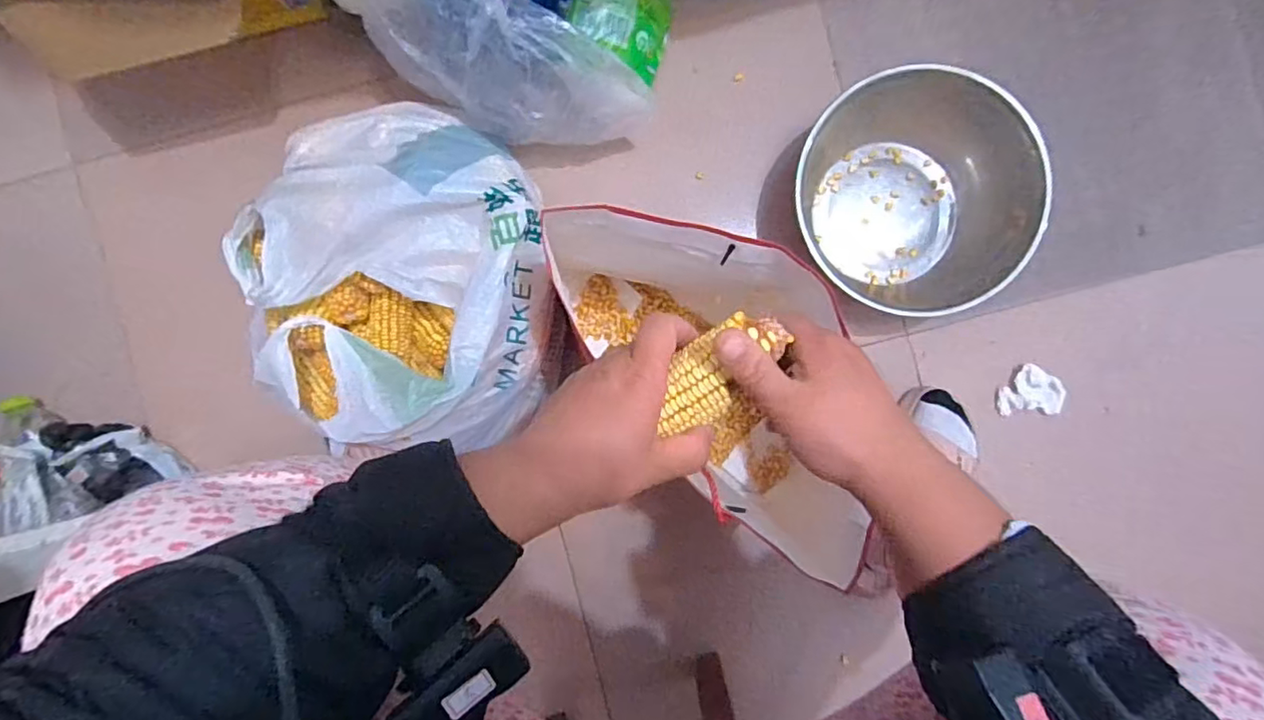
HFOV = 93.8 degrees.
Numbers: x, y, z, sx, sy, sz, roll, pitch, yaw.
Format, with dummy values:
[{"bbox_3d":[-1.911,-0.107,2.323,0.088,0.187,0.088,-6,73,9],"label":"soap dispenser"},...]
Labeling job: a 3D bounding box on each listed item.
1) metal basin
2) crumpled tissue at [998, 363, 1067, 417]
[{"bbox_3d":[0.341,-0.209,0.719,0.267,0.125,0.232,39,92,0],"label":"metal basin"},{"bbox_3d":[0.516,0.038,0.756,0.080,0.020,0.063,1,92,2],"label":"crumpled tissue"}]

